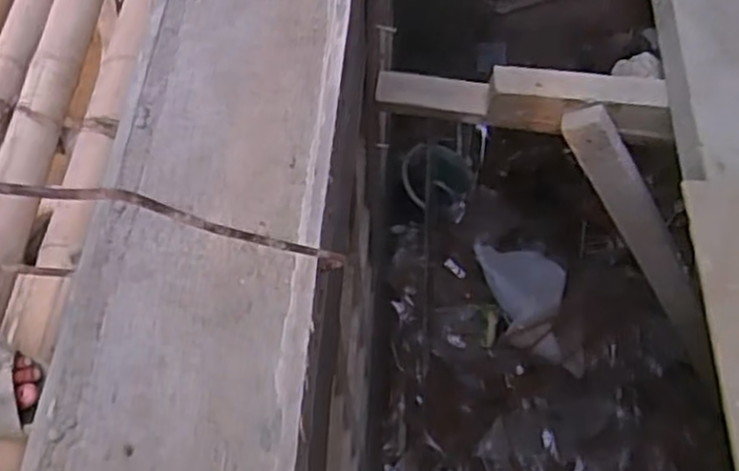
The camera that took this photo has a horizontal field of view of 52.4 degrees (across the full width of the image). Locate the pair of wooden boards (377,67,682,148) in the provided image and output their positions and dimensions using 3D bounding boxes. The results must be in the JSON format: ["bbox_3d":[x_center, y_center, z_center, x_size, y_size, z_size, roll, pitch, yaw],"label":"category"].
[{"bbox_3d":[0.218,-0.182,1.023,0.369,0.098,0.056,10,63,7],"label":"pair of wooden boards"}]

